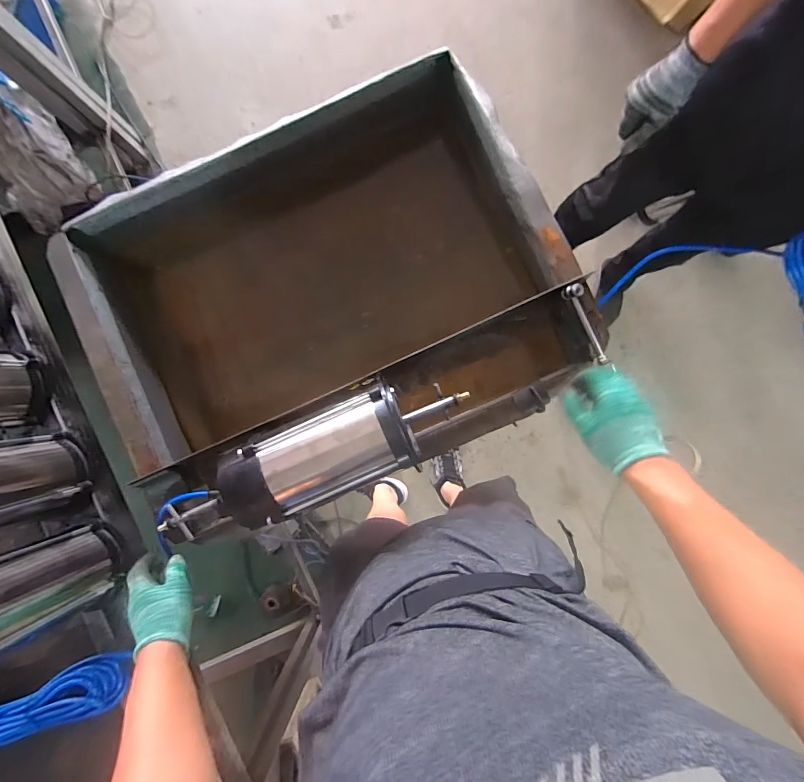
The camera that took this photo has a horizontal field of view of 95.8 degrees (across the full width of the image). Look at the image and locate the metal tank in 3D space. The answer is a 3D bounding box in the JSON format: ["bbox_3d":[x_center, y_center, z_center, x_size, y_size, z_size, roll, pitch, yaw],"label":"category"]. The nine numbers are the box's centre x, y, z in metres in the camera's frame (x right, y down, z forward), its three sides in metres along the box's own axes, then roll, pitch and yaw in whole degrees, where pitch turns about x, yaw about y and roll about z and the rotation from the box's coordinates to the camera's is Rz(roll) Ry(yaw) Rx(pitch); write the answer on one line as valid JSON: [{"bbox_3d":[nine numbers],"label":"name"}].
[{"bbox_3d":[-0.126,-0.149,0.676,0.766,0.246,0.586,-24,89,2],"label":"metal tank"}]

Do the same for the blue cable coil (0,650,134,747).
[{"bbox_3d":[-0.610,0.505,0.564,0.370,0.060,0.081,-23,89,2],"label":"blue cable coil"}]

